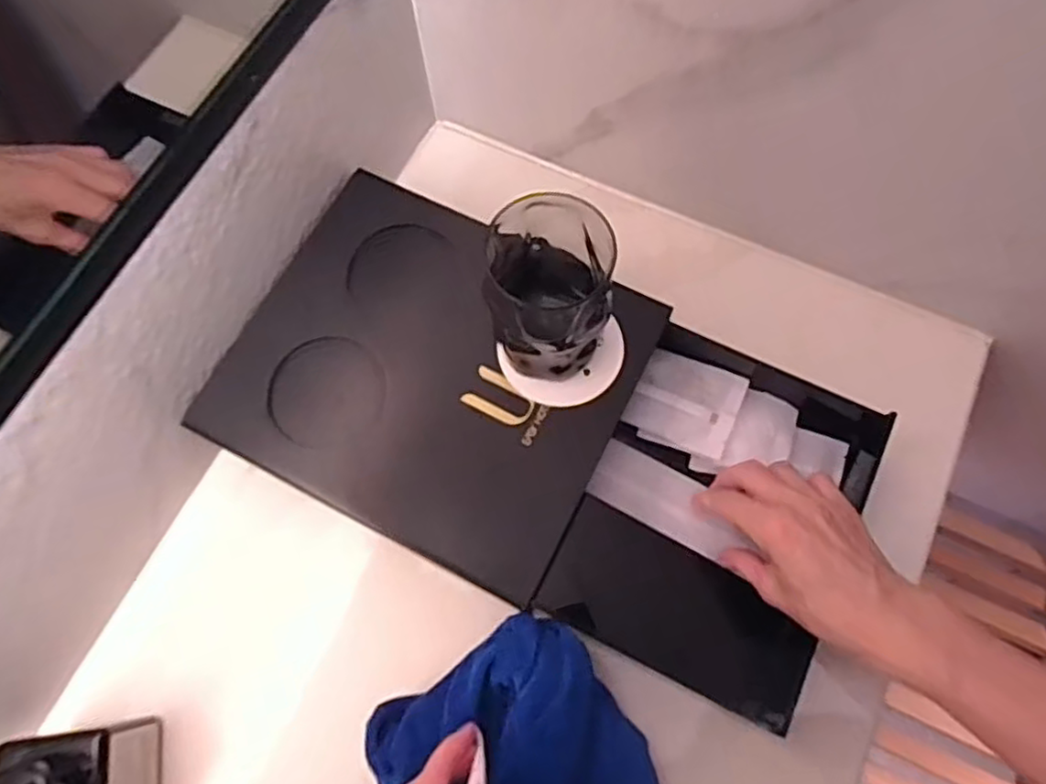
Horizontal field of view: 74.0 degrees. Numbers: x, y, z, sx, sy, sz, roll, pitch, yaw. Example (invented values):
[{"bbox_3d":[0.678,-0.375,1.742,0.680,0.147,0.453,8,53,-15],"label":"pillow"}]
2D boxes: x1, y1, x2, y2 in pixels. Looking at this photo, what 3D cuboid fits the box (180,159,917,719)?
[{"bbox_3d":[0.016,0.021,0.484,0.427,0.065,0.227,24,73,9],"label":"box"}]

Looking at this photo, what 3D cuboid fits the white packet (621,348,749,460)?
[{"bbox_3d":[0.119,0.005,0.502,0.071,0.011,0.065,23,72,9],"label":"white packet"}]

